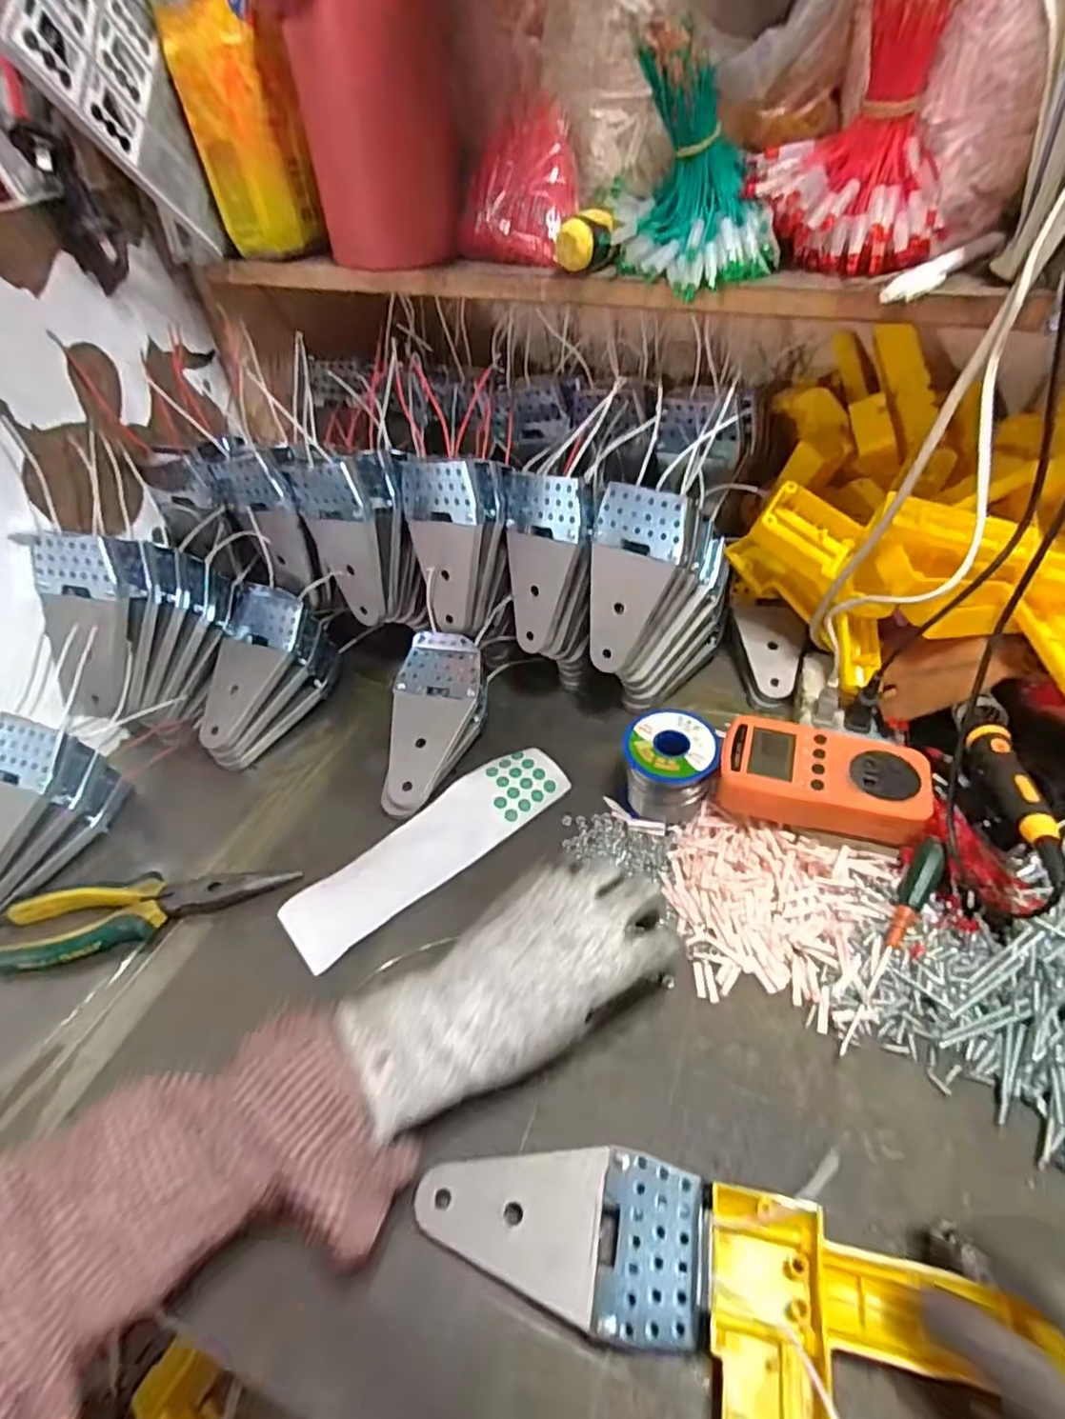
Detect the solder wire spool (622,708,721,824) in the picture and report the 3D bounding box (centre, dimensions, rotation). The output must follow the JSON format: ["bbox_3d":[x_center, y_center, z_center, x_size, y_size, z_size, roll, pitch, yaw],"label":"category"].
[{"bbox_3d":[0.100,0.042,0.481,0.063,0.061,0.061,9,48,14],"label":"solder wire spool"}]

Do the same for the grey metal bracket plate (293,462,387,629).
[{"bbox_3d":[-0.144,-0.128,0.518,0.067,0.129,0.015,3,37,30],"label":"grey metal bracket plate"}]

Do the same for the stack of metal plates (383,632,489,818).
[{"bbox_3d":[-0.081,0.013,0.530,0.066,0.034,0.151,7,67,12],"label":"stack of metal plates"}]

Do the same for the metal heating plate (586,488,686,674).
[{"bbox_3d":[0.070,-0.094,0.486,0.064,0.134,0.009,22,25,24],"label":"metal heating plate"}]

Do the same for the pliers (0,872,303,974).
[{"bbox_3d":[-0.263,0.139,0.446,0.190,0.023,0.056,-7,46,-1],"label":"pliers"}]

